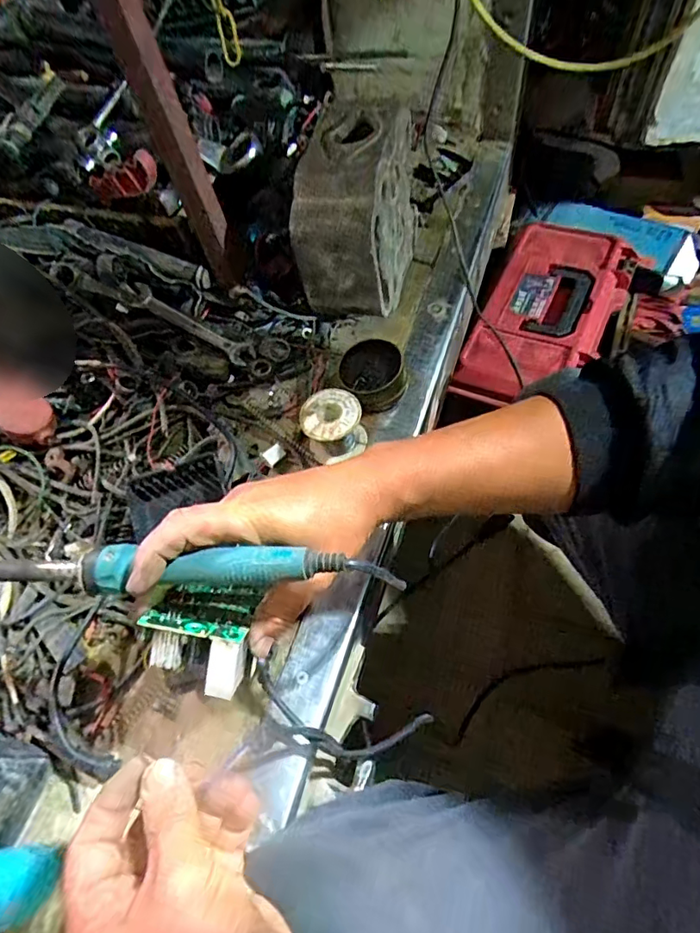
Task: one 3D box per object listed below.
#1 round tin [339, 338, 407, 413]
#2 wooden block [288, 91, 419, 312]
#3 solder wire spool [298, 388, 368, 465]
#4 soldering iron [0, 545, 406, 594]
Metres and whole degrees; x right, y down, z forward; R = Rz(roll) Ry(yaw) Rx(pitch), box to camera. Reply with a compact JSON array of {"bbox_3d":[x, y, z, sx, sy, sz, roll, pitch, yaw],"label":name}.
[{"bbox_3d":[0.023,-0.090,0.500,0.063,0.037,0.068,-27,60,-7],"label":"round tin"},{"bbox_3d":[0.011,-0.253,0.528,0.087,0.160,0.171,9,62,14],"label":"wooden block"},{"bbox_3d":[-0.014,-0.035,0.468,0.056,0.051,0.053,-28,60,-8],"label":"solder wire spool"},{"bbox_3d":[-0.100,0.058,0.277,0.247,0.027,0.022,-3,61,10],"label":"soldering iron"}]

